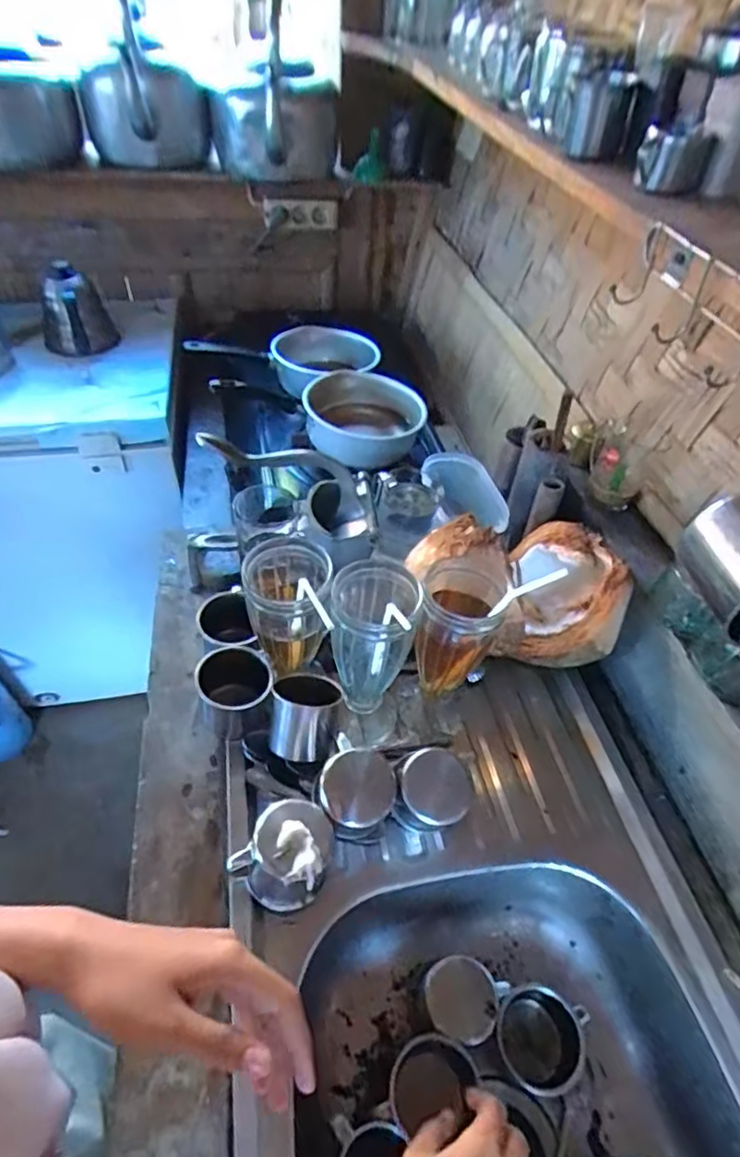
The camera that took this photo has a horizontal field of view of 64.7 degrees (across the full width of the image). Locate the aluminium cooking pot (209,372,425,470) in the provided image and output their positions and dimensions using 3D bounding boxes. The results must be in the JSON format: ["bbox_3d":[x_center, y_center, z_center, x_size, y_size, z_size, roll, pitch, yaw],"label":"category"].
[{"bbox_3d":[-0.013,-0.265,0.970,0.176,0.090,0.184,2,47,-3],"label":"aluminium cooking pot"}]

